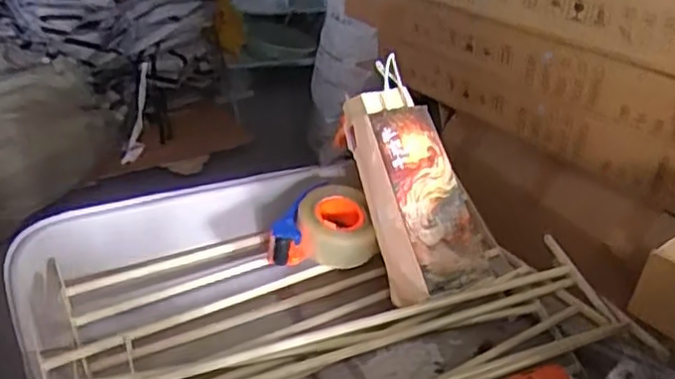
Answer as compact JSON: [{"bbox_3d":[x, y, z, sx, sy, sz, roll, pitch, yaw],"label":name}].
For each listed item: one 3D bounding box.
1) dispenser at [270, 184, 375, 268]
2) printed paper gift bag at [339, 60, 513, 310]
[{"bbox_3d":[-0.029,0.063,1.059,0.156,0.093,0.117,1,31,-10],"label":"dispenser"},{"bbox_3d":[0.106,-0.011,1.033,0.156,0.346,0.080,-20,-3,-34],"label":"printed paper gift bag"}]

